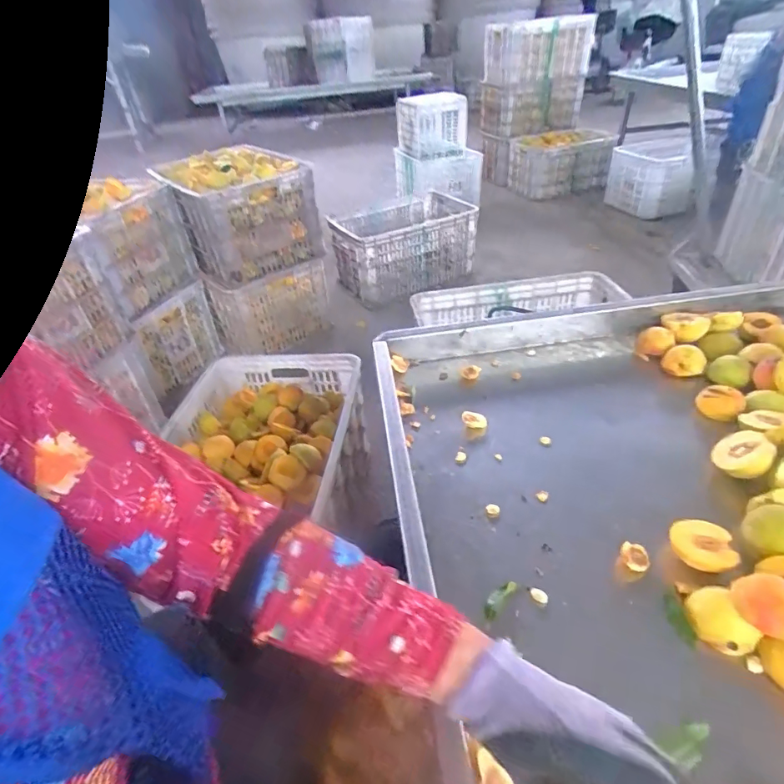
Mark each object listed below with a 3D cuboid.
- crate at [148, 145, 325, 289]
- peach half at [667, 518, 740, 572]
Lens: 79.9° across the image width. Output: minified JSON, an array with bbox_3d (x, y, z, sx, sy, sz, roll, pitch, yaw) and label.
[{"bbox_3d":[-0.503,-0.590,1.551,0.377,0.299,0.497,-26,43,-24],"label":"crate"},{"bbox_3d":[0.305,0.155,0.463,0.048,0.032,0.049,3,36,13],"label":"peach half"}]

